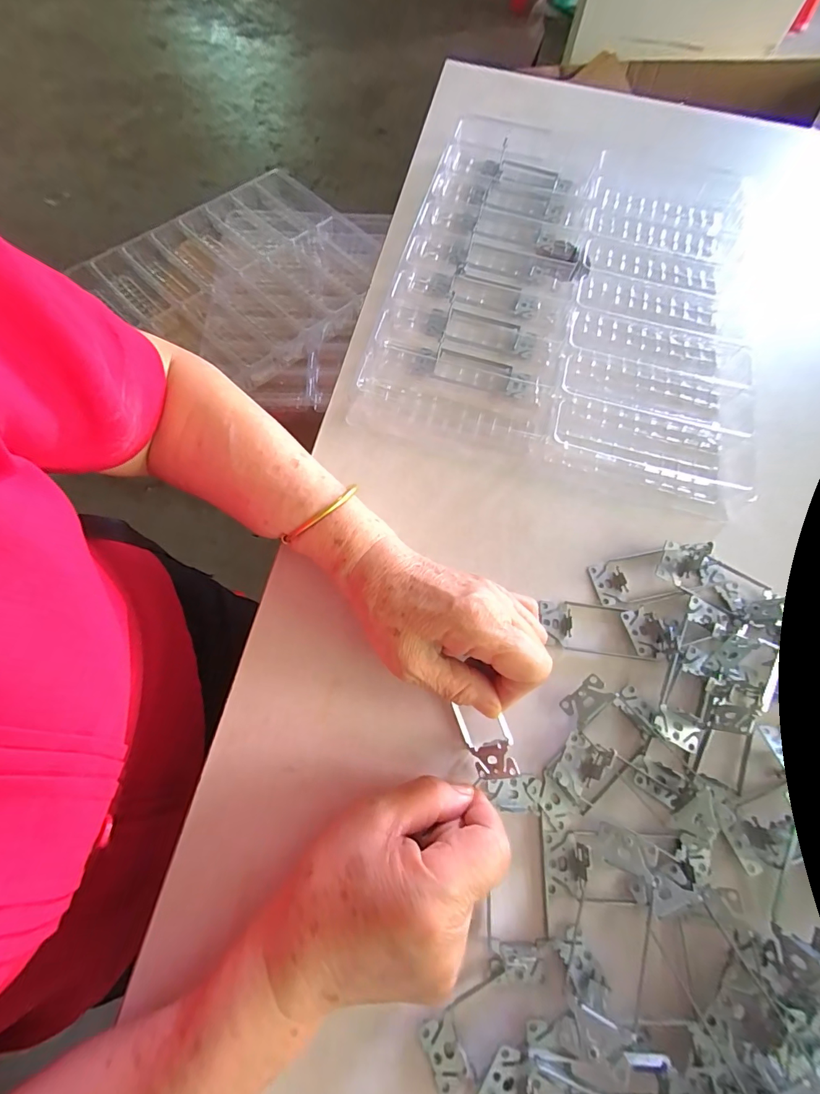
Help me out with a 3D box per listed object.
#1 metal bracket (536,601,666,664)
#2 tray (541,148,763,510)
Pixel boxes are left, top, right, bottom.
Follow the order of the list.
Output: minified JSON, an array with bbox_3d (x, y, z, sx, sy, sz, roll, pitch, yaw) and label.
[{"bbox_3d":[0.143,0.061,0.314,0.088,0.009,0.036,8,69,1],"label":"metal bracket"},{"bbox_3d":[0.251,-0.243,0.427,0.173,0.024,0.436,15,70,3],"label":"tray"}]

